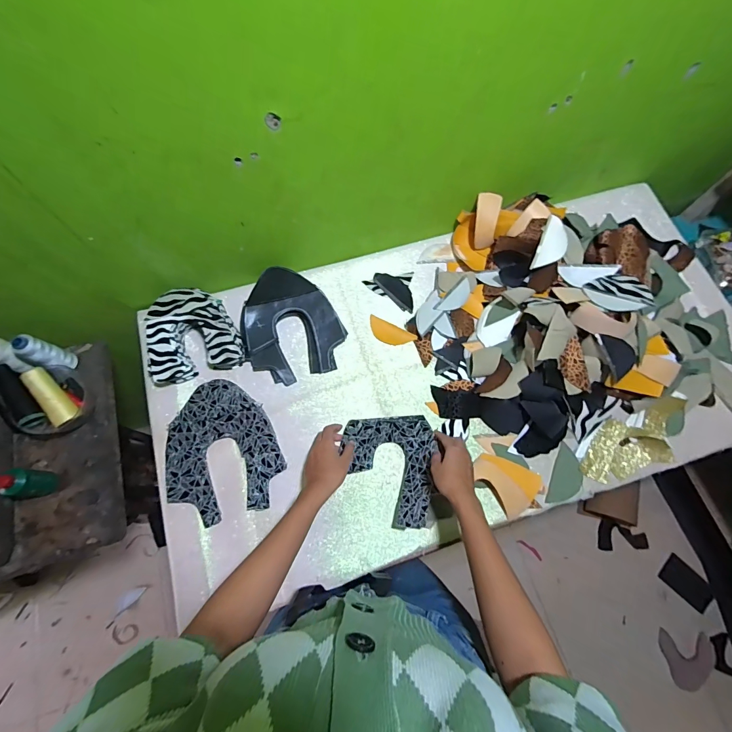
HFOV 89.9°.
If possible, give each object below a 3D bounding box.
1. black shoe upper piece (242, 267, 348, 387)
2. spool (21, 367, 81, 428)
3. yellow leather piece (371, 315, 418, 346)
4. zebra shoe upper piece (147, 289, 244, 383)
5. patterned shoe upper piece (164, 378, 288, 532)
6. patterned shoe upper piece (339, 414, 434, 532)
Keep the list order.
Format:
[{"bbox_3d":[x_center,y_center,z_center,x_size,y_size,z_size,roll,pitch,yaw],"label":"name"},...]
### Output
[{"bbox_3d":[-0.155,-0.081,0.732,0.193,0.057,0.228,-27,73,-11],"label":"black shoe upper piece"},{"bbox_3d":[-0.561,0.053,0.647,0.039,0.047,0.116,-37,92,-13],"label":"spool"},{"bbox_3d":[0.051,-0.066,0.764,0.102,0.005,0.044,25,72,7],"label":"yellow leather piece"},{"bbox_3d":[-0.335,-0.062,0.710,0.166,0.079,0.163,-16,72,-7],"label":"zebra shoe upper piece"},{"bbox_3d":[-0.256,0.146,0.655,0.187,0.017,0.235,-13,80,-13],"label":"patterned shoe upper piece"},{"bbox_3d":[0.051,0.183,0.647,0.155,0.042,0.187,-3,71,-3],"label":"patterned shoe upper piece"}]

